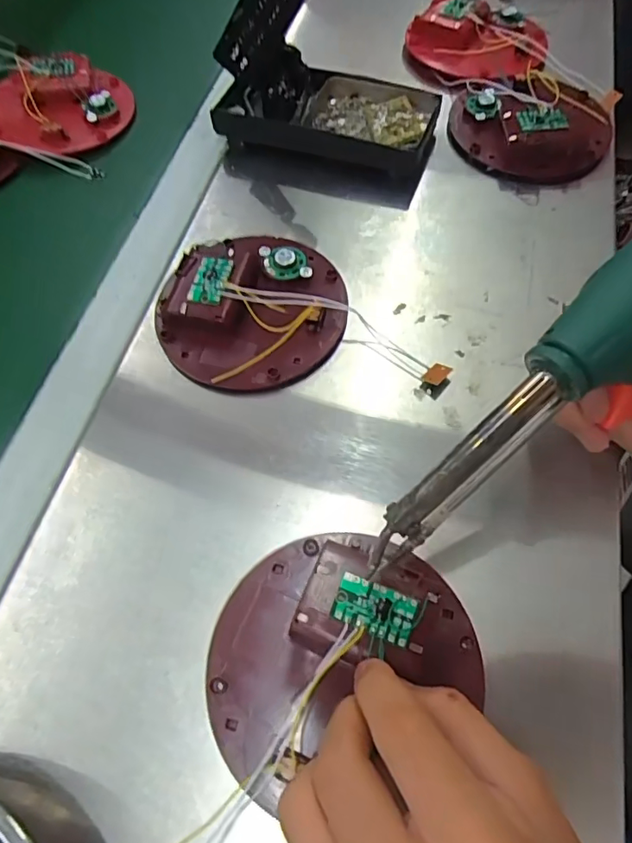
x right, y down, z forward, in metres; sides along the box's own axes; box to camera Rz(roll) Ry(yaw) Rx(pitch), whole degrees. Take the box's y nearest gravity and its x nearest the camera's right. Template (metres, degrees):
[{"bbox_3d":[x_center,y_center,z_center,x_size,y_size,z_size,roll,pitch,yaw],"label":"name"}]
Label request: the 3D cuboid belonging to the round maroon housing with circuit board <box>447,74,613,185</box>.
[{"bbox_3d":[0.166,-0.232,0.410,0.118,0.031,0.107,10,62,8],"label":"round maroon housing with circuit board"}]

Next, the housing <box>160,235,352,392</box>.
[{"bbox_3d":[-0.038,-0.074,0.333,0.109,0.023,0.115,-1,61,2],"label":"housing"}]

